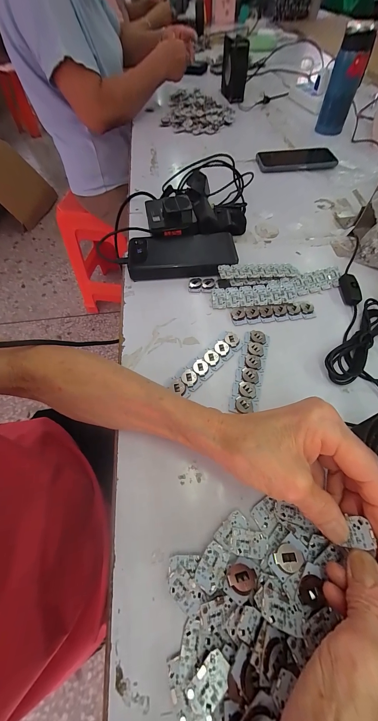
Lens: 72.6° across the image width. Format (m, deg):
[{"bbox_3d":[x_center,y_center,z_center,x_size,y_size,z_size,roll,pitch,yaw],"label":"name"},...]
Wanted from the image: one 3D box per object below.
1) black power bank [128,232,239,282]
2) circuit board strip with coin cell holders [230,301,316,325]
[{"bbox_3d":[-0.010,-0.152,0.378,0.151,0.026,0.071,-3,58,-1],"label":"black power bank"},{"bbox_3d":[0.108,-0.061,0.331,0.107,0.006,0.026,-6,59,-3],"label":"circuit board strip with coin cell holders"}]

